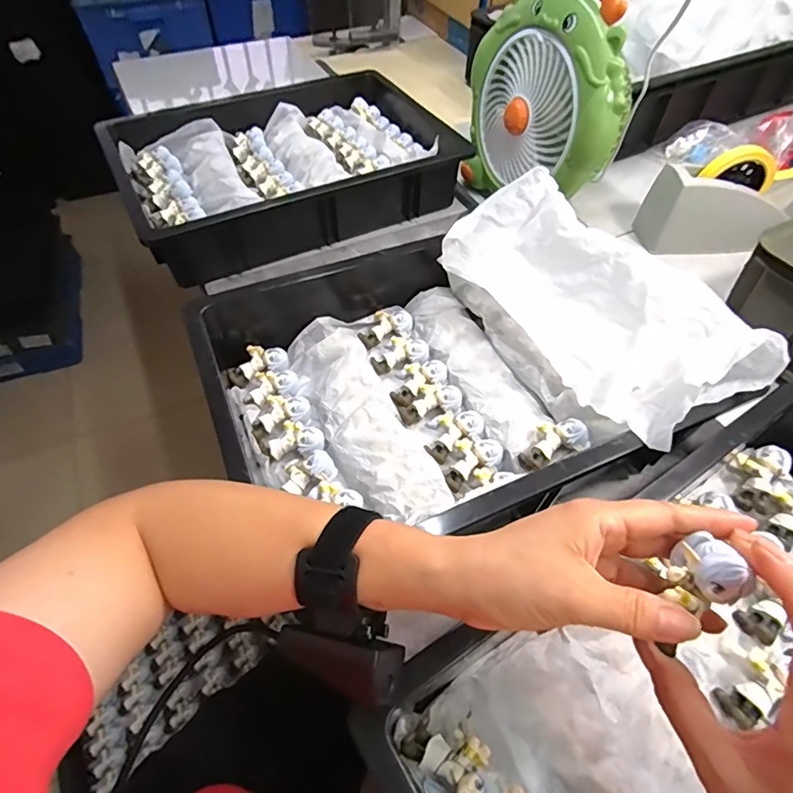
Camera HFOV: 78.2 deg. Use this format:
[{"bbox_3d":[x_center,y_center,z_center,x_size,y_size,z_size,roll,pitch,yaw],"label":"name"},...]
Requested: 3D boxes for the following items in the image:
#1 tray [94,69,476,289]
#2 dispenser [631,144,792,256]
[{"bbox_3d":[-0.149,-0.355,0.728,0.458,0.083,0.360,-22,56,-16],"label":"tray"},{"bbox_3d":[0.447,-0.256,0.650,0.199,0.111,0.081,1,53,0],"label":"dispenser"}]

